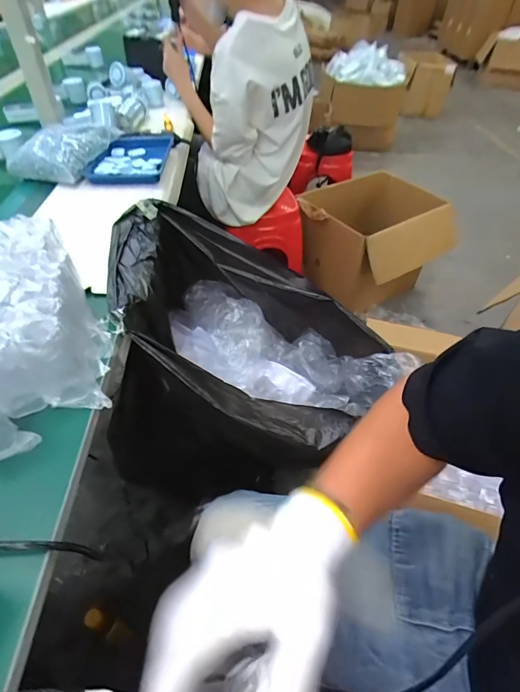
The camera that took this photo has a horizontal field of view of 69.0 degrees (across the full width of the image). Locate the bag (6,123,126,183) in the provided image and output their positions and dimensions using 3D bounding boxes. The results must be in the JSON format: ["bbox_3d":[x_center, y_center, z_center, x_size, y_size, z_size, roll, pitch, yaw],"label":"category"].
[{"bbox_3d":[-0.424,-0.438,0.817,0.152,0.050,0.212,10,47,6],"label":"bag"}]

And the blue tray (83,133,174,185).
[{"bbox_3d":[-0.295,-0.427,0.856,0.164,0.034,0.226,0,47,-3],"label":"blue tray"}]

